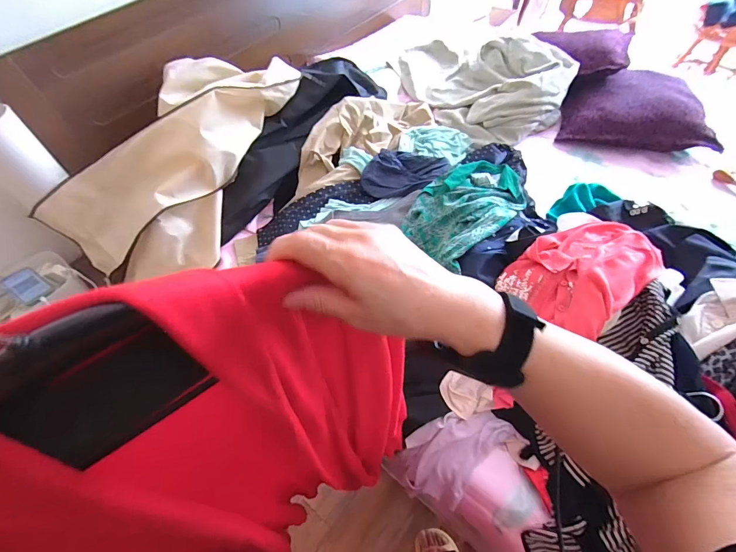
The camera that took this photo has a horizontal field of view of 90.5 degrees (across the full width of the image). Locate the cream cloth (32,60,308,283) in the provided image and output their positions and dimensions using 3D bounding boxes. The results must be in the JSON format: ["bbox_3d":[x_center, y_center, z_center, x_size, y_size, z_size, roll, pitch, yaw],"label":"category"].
[{"bbox_3d":[-0.520,-0.335,1.074,0.374,0.253,0.825,36,86,25],"label":"cream cloth"}]

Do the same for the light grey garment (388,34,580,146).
[{"bbox_3d":[0.394,-0.747,1.336,0.425,0.153,0.645,-31,59,-16],"label":"light grey garment"}]

